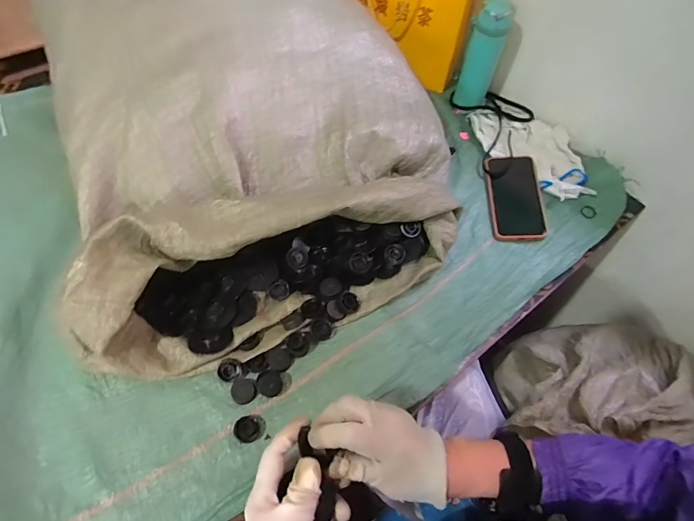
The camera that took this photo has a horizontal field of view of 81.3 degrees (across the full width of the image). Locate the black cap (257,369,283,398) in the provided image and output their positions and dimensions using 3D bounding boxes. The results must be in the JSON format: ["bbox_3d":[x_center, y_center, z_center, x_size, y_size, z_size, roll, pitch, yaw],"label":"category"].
[{"bbox_3d":[-0.091,0.144,0.477,0.029,0.013,0.032,-21,61,-17],"label":"black cap"}]

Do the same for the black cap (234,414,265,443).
[{"bbox_3d":[-0.108,0.186,0.450,0.033,0.008,0.028,-21,61,-17],"label":"black cap"}]

